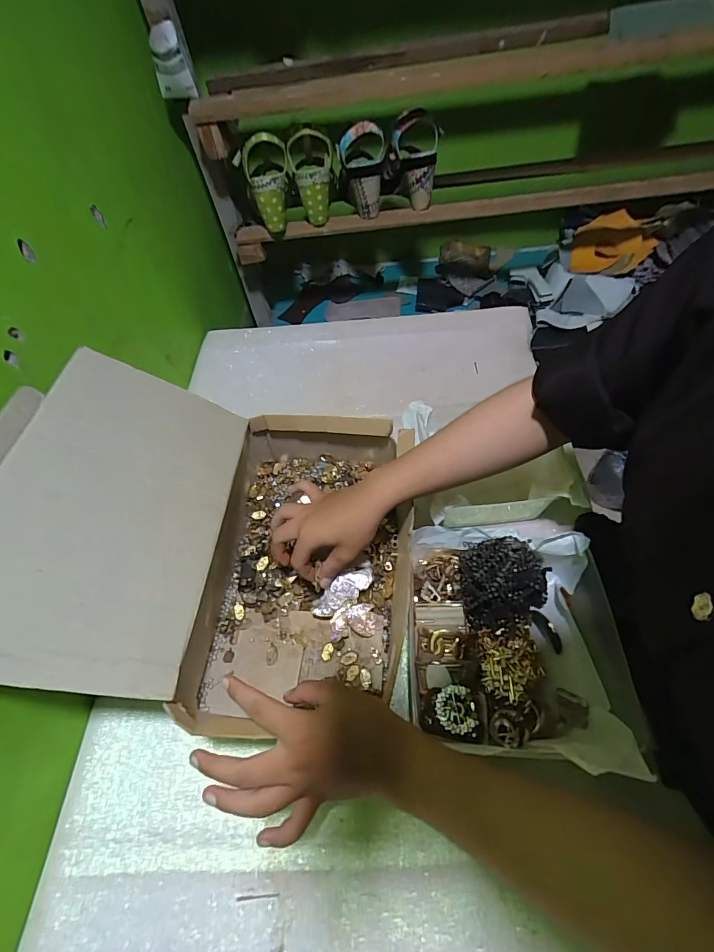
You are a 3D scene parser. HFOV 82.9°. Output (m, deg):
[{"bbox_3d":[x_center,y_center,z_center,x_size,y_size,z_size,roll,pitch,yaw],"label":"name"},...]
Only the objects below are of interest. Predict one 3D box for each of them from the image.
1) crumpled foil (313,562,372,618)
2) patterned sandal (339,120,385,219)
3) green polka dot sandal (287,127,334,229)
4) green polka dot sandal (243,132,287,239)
[{"bbox_3d":[-0.013,0.125,0.443,0.079,0.019,0.023,-38,56,-13],"label":"crumpled foil"},{"bbox_3d":[0.007,-0.541,0.726,0.079,0.136,0.072,1,55,8],"label":"patterned sandal"},{"bbox_3d":[-0.080,-0.551,0.747,0.078,0.135,0.090,-10,54,0],"label":"green polka dot sandal"},{"bbox_3d":[-0.159,-0.528,0.742,0.076,0.149,0.073,-10,54,0],"label":"green polka dot sandal"}]

